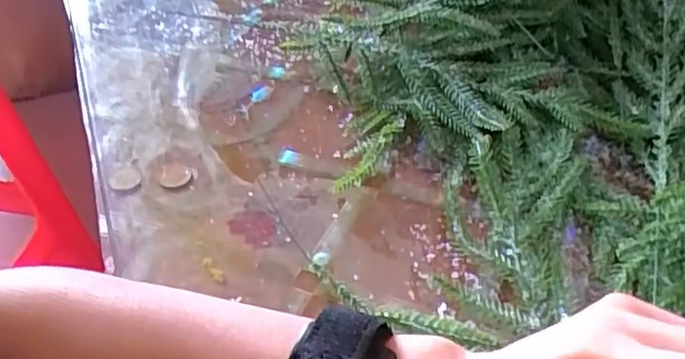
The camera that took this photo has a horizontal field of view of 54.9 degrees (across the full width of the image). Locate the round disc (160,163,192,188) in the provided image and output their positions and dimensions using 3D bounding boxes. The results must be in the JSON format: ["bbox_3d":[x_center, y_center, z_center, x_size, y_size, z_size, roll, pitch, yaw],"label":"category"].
[{"bbox_3d":[-0.100,-0.003,0.395,0.018,0.004,0.020,-11,43,-10],"label":"round disc"}]

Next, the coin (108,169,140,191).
[{"bbox_3d":[-0.130,0.000,0.395,0.018,0.004,0.017,-11,43,-10],"label":"coin"}]

